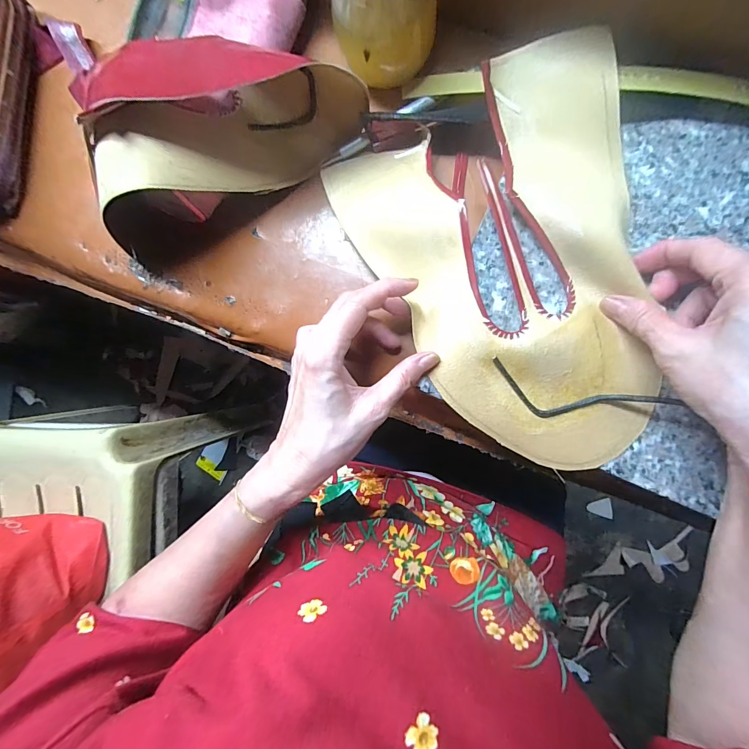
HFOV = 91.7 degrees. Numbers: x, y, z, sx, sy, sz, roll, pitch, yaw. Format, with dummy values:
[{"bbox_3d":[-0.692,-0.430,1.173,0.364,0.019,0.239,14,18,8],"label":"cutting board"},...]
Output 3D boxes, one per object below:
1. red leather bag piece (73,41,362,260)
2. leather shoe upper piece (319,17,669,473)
[{"bbox_3d":[-0.109,-0.175,0.262,0.190,0.075,0.096,-36,84,5],"label":"red leather bag piece"},{"bbox_3d":[0.101,-0.071,0.248,0.193,0.024,0.265,-24,86,9],"label":"leather shoe upper piece"}]

